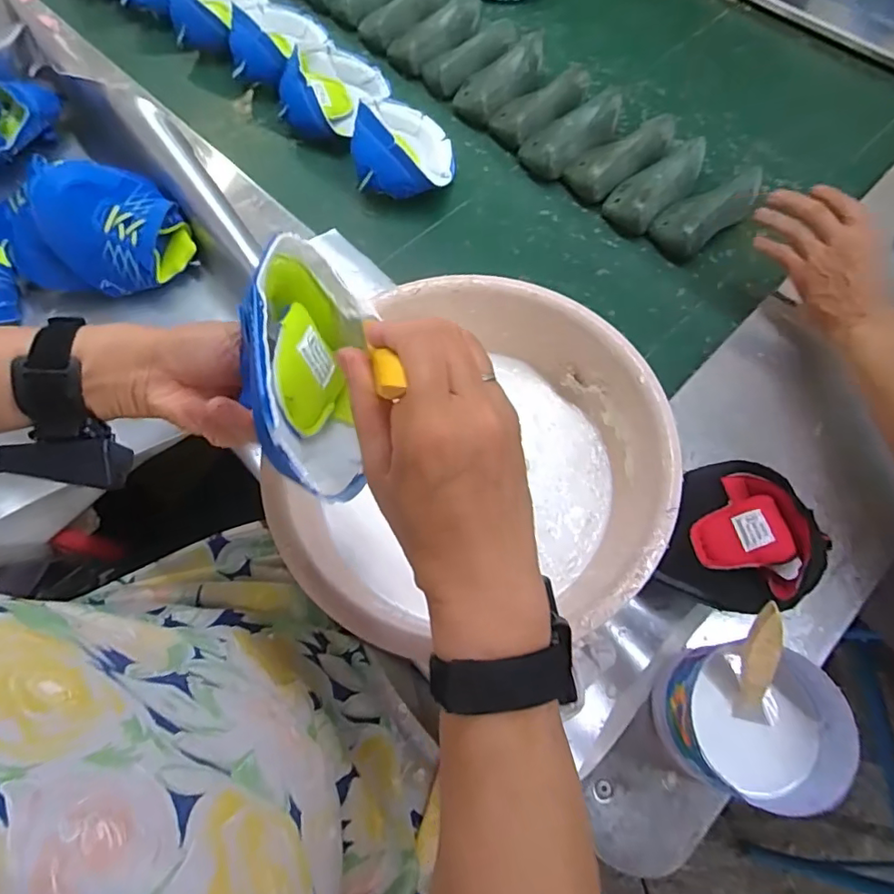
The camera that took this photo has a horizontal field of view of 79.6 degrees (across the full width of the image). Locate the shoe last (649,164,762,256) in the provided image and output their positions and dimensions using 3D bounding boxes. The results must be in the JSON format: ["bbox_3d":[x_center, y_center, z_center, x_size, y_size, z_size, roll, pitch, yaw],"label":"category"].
[{"bbox_3d":[0.323,-0.296,0.662,0.148,0.050,0.067,-39,72,-13],"label":"shoe last"}]

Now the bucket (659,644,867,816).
[{"bbox_3d":[0.218,0.193,0.391,0.113,0.079,0.112,5,68,4],"label":"bucket"}]

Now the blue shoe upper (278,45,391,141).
[{"bbox_3d":[-0.158,-0.497,0.733,0.090,0.062,0.141,29,72,12],"label":"blue shoe upper"}]

